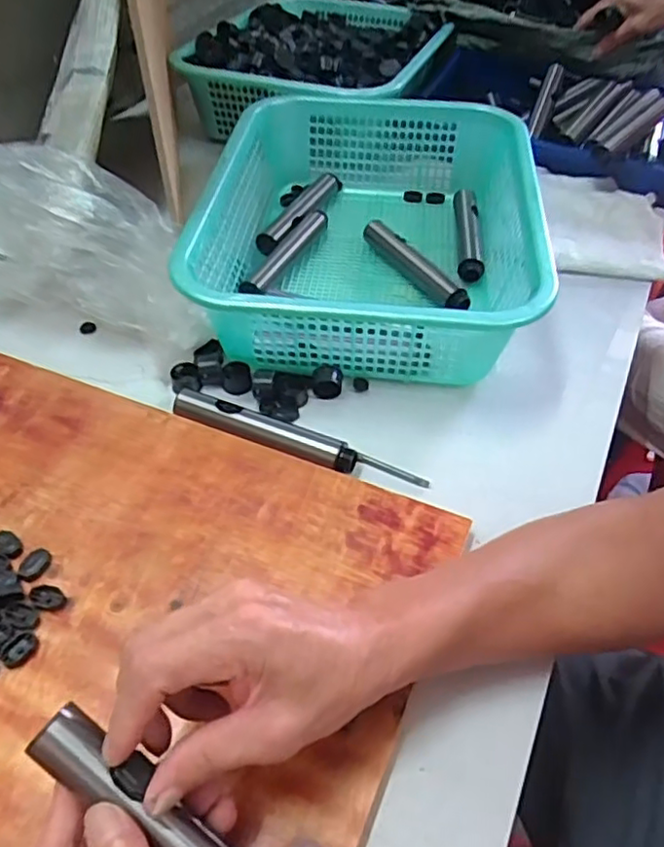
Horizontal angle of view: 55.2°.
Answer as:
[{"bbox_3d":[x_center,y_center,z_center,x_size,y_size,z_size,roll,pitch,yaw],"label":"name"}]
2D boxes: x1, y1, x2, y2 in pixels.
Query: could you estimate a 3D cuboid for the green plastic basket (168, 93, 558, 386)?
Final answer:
[{"bbox_3d":[0.038,-0.180,0.602,0.291,0.112,0.341,6,46,5],"label":"green plastic basket"}]

